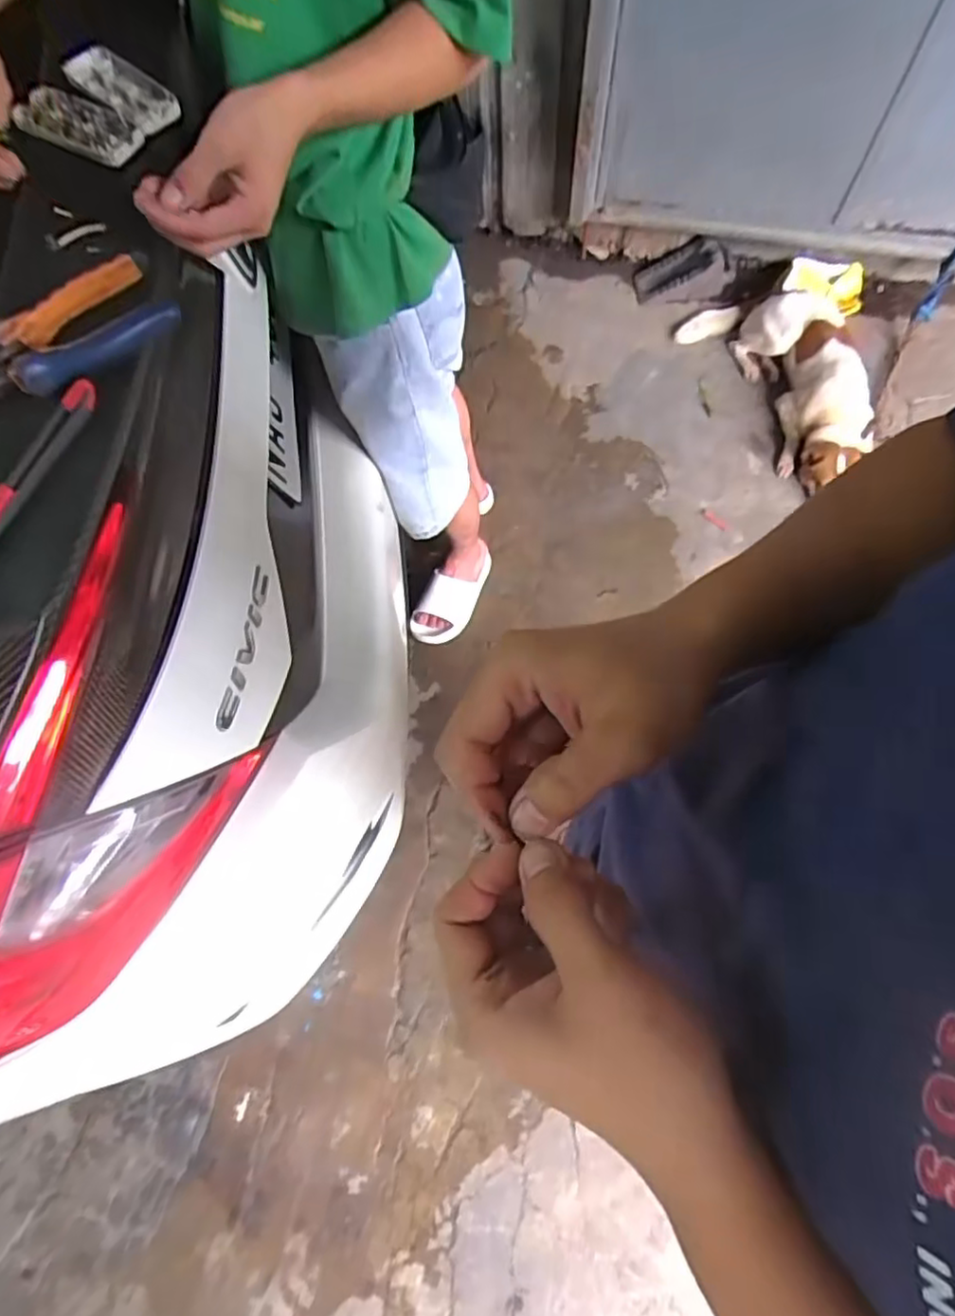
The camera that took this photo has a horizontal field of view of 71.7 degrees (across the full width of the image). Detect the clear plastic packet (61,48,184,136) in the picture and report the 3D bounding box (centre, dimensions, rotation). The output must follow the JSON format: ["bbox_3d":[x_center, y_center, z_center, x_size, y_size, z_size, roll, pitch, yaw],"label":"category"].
[{"bbox_3d":[-0.298,-0.477,0.552,0.120,0.012,0.040,41,76,16],"label":"clear plastic packet"}]

